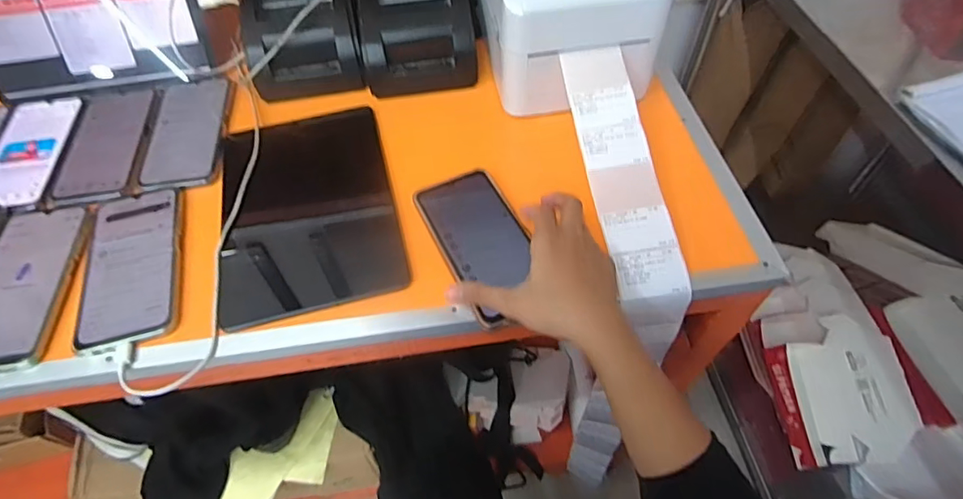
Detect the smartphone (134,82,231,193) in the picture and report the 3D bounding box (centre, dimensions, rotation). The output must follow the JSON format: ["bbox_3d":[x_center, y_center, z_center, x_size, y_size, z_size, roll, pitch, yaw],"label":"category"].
[{"bbox_3d":[-0.325,-0.132,0.571,0.080,0.005,0.165,-8,56,-4],"label":"smartphone"}]

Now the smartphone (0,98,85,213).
[{"bbox_3d":[-0.491,-0.106,0.557,0.084,0.006,0.172,-10,56,-5],"label":"smartphone"}]

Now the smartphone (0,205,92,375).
[{"bbox_3d":[-0.411,0.030,0.461,0.082,0.006,0.170,-8,56,-4],"label":"smartphone"}]

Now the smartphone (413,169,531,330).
[{"bbox_3d":[0.003,-0.008,0.472,0.078,0.010,0.160,-22,58,-13],"label":"smartphone"}]

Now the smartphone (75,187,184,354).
[{"bbox_3d":[-0.318,0.012,0.475,0.084,0.010,0.167,-14,57,-8],"label":"smartphone"}]

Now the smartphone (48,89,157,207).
[{"bbox_3d":[-0.411,-0.117,0.567,0.084,0.008,0.168,-9,56,-4],"label":"smartphone"}]

